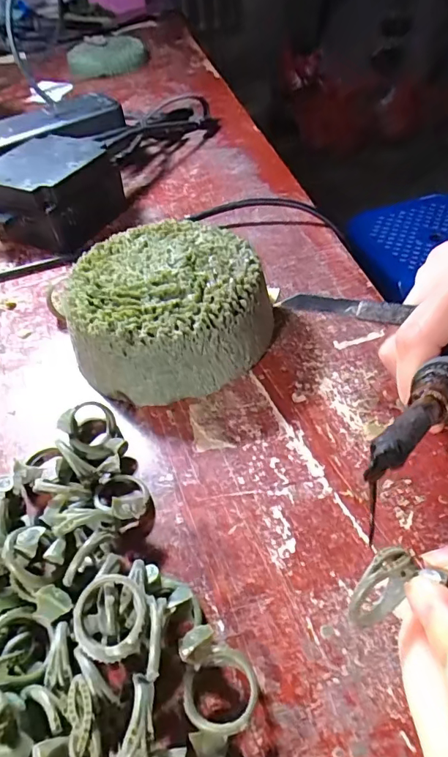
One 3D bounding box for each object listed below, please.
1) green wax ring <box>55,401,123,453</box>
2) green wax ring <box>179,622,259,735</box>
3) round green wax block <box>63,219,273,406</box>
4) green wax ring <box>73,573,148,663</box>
[{"bbox_3d":[-0.062,0.023,0.215,0.023,0.020,0.020,-24,49,-15],"label":"green wax ring"},{"bbox_3d":[-0.002,0.095,0.150,0.022,0.010,0.030,-11,47,-3],"label":"green wax ring"},{"bbox_3d":[-0.029,-0.038,0.250,0.097,0.047,0.094,-3,47,4],"label":"round green wax block"},{"bbox_3d":[-0.036,0.075,0.147,0.022,0.007,0.024,-3,47,4],"label":"green wax ring"}]

